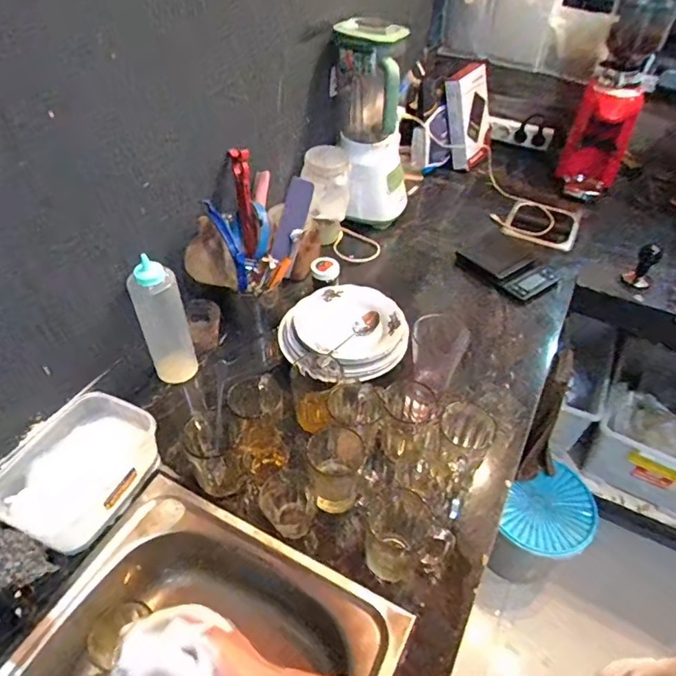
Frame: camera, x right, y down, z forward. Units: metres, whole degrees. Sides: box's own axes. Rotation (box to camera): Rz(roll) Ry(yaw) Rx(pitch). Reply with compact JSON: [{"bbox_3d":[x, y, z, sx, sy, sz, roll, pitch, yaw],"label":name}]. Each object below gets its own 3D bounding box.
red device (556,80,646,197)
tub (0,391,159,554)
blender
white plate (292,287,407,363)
[{"bbox_3d":[0.640,-0.489,1.264,0.141,0.273,0.149,22,49,19],"label":"red device"},{"bbox_3d":[-0.347,0.179,0.697,0.142,0.069,0.196,20,48,17],"label":"tub"},{"bbox_3d":[0.075,-0.445,1.105,0.157,0.392,0.171,22,49,19],"label":"blender"},{"bbox_3d":[0.017,-0.033,0.896,0.180,0.034,0.153,-14,57,-16],"label":"white plate"}]

